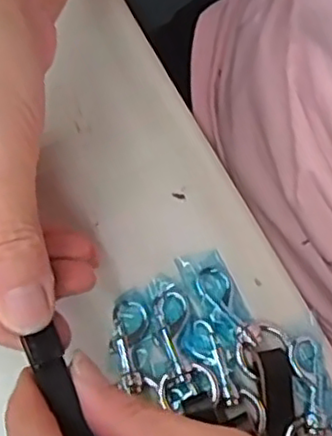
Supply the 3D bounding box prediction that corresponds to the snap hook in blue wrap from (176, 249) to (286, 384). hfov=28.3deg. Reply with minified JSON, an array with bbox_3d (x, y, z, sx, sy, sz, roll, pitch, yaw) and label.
[{"bbox_3d":[0.026,0.034,0.259,0.020,0.006,0.053,-31,76,-8],"label":"snap hook in blue wrap"}]

